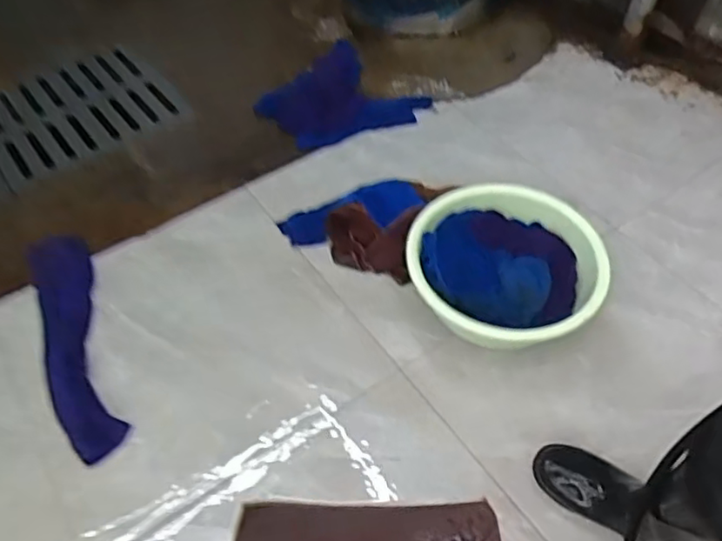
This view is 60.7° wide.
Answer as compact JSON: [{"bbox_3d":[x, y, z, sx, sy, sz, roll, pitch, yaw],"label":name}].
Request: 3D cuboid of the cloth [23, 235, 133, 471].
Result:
[{"bbox_3d":[-0.546,0.120,1.167,0.118,0.049,0.518,-20,52,-14],"label":"cloth"}]

